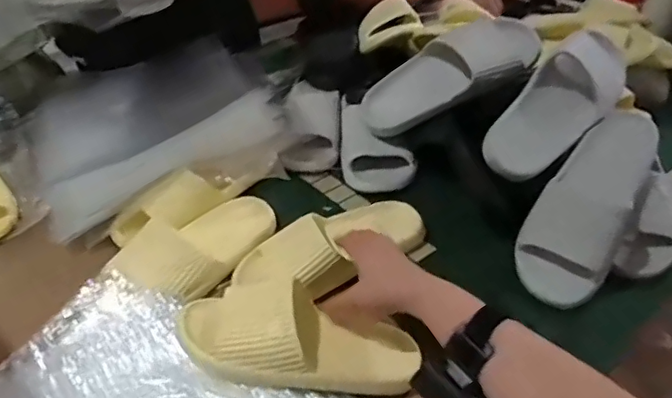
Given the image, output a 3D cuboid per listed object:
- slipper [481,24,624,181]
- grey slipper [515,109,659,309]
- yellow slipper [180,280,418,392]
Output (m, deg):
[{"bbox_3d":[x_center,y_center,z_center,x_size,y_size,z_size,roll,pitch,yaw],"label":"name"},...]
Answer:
[{"bbox_3d":[0.297,-0.129,0.743,0.110,0.066,0.261,29,61,31],"label":"slipper"},{"bbox_3d":[0.323,-0.006,0.698,0.104,0.070,0.291,27,70,29],"label":"grey slipper"},{"bbox_3d":[-0.035,0.142,0.582,0.243,0.054,0.104,13,39,-6],"label":"yellow slipper"}]

